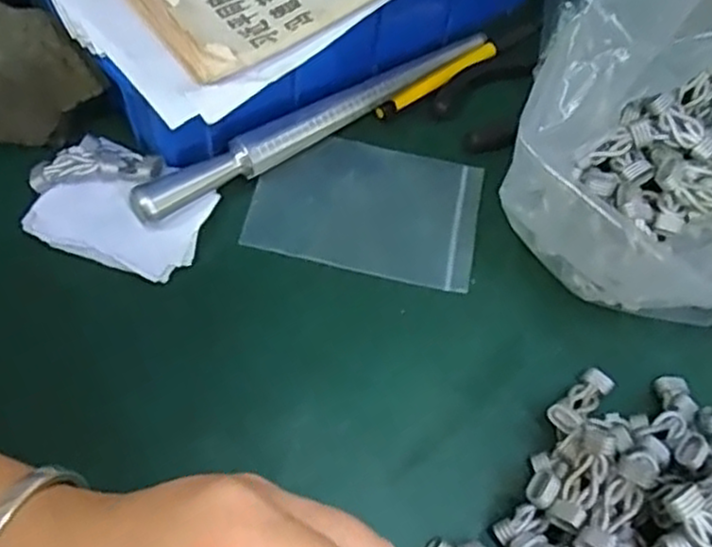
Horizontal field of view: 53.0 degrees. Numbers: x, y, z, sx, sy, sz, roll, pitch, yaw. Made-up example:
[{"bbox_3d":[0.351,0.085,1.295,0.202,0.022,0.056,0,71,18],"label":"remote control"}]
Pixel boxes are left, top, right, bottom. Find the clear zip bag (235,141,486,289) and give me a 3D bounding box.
[{"bbox_3d":[0.006,-0.037,0.392,0.120,0.007,0.080,11,66,0],"label":"clear zip bag"}]

